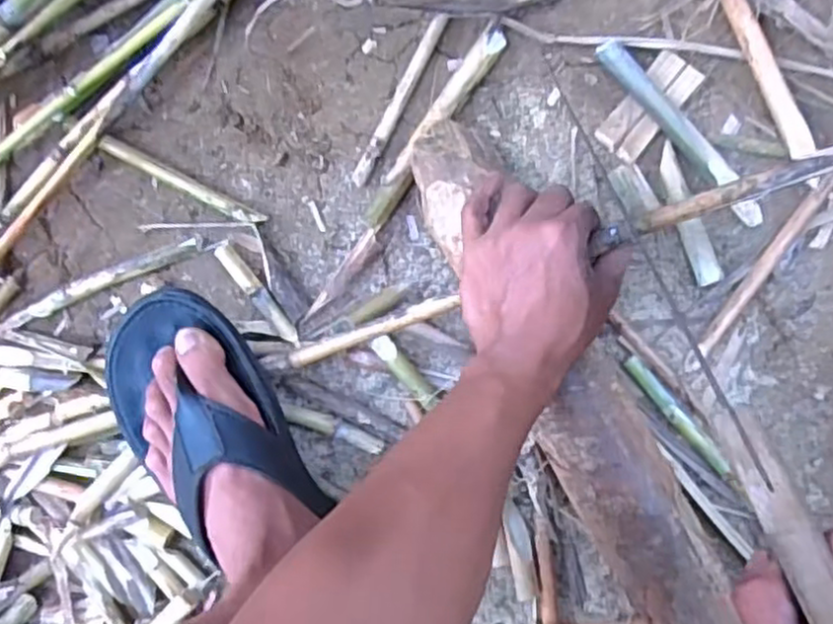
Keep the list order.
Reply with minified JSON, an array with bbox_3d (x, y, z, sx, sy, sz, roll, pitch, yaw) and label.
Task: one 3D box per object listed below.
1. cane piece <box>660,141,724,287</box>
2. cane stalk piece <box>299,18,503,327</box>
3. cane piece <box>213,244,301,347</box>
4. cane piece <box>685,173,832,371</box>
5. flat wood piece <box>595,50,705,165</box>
[{"bbox_3d":[0.189,-0.067,0.507,0.017,0.009,0.101,-21,83,18],"label":"cane piece"},{"bbox_3d":[-0.009,-0.099,0.534,0.021,0.019,0.246,33,93,8],"label":"cane stalk piece"},{"bbox_3d":[-0.118,-0.012,0.547,0.013,0.012,0.095,-41,83,5],"label":"cane piece"},{"bbox_3d":[0.237,-0.028,0.498,0.012,0.009,0.163,36,93,8],"label":"cane piece"},{"bbox_3d":[0.165,-0.146,0.515,0.034,0.007,0.081,41,94,8],"label":"flat wood piece"}]

